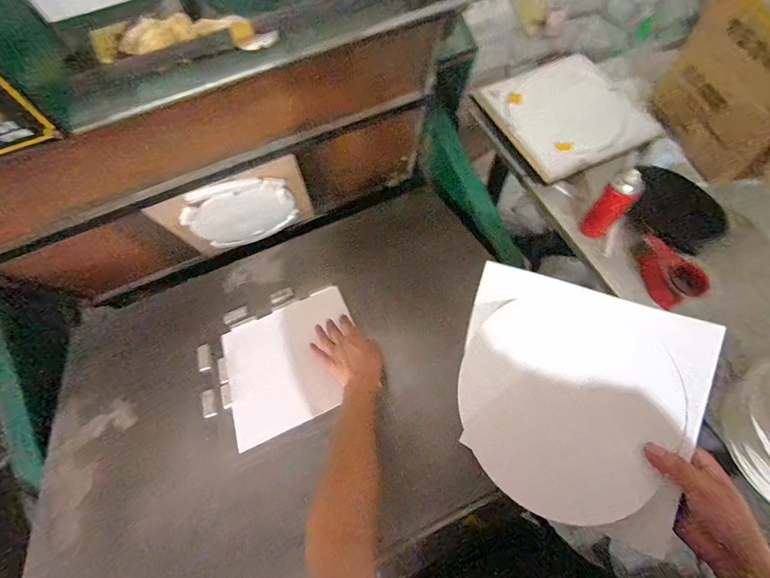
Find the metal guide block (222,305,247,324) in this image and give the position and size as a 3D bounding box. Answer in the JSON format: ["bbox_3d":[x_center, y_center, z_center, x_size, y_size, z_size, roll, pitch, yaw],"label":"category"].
[{"bbox_3d":[-0.333,0.058,0.805,0.055,0.008,0.031,-25,65,-9],"label":"metal guide block"}]

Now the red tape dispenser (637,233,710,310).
[{"bbox_3d":[0.626,-0.047,0.803,0.098,0.056,0.154,-20,64,-6],"label":"red tape dispenser"}]

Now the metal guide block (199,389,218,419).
[{"bbox_3d":[-0.328,0.213,0.672,0.024,0.004,0.057,-29,52,-10],"label":"metal guide block"}]

